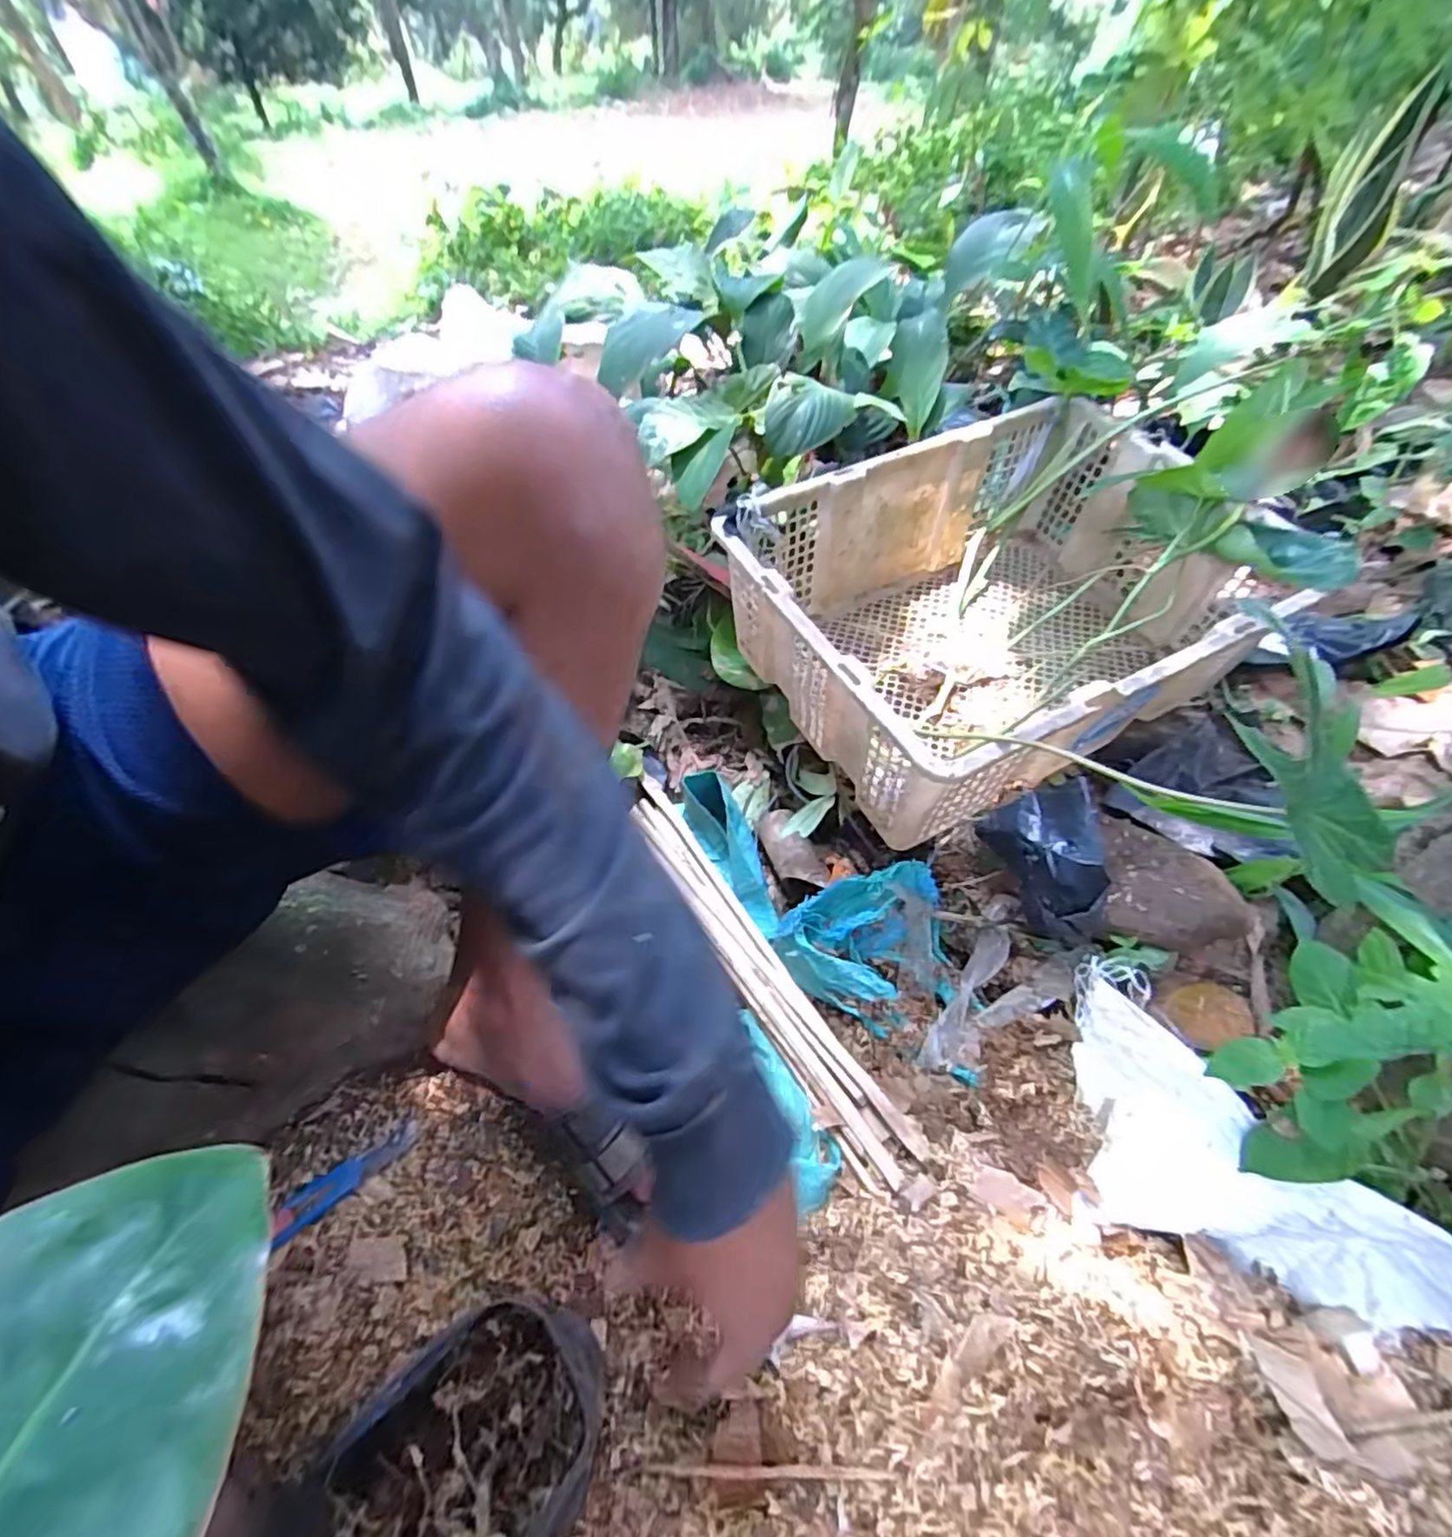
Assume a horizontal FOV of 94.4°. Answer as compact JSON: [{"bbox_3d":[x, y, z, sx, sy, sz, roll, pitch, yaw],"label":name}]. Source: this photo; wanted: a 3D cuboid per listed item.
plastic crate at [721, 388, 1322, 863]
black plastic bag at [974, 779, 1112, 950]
[{"bbox_3d":[0.267,-0.155,0.678,0.463,0.204,0.348,-22,55,-19],"label":"plastic crate"},{"bbox_3d":[0.272,0.078,0.558,0.054,0.097,0.122,-19,54,-17],"label":"black plastic bag"}]

